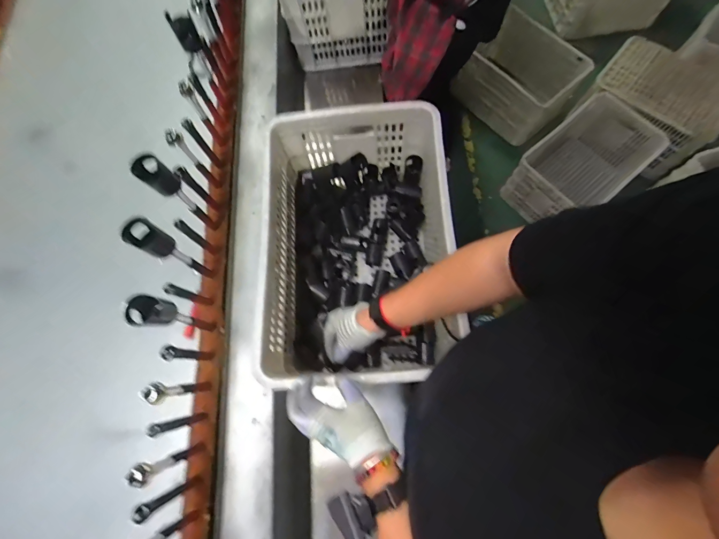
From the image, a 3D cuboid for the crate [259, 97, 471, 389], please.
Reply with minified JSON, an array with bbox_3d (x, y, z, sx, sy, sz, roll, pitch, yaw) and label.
[{"bbox_3d":[-0.002,-0.046,0.743,0.342,0.290,0.517,-4,73,1],"label":"crate"}]

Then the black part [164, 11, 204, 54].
[{"bbox_3d":[-0.319,-0.432,0.613,0.040,0.059,0.022,-3,74,2],"label":"black part"}]

